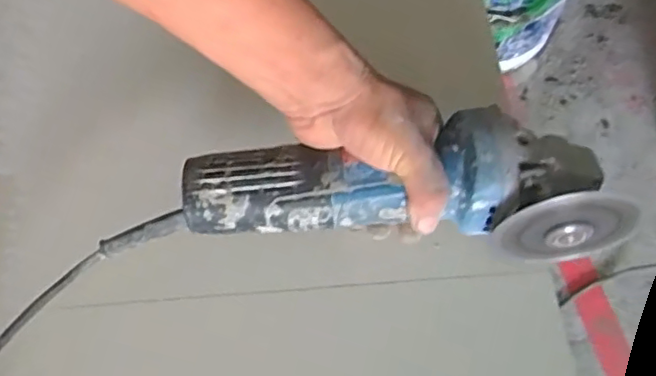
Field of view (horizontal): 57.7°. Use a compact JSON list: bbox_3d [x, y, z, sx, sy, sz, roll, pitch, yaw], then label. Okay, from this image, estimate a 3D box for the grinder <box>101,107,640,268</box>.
[{"bbox_3d":[0.025,-0.001,0.392,0.317,0.082,0.079,1,65,3],"label":"grinder"}]

